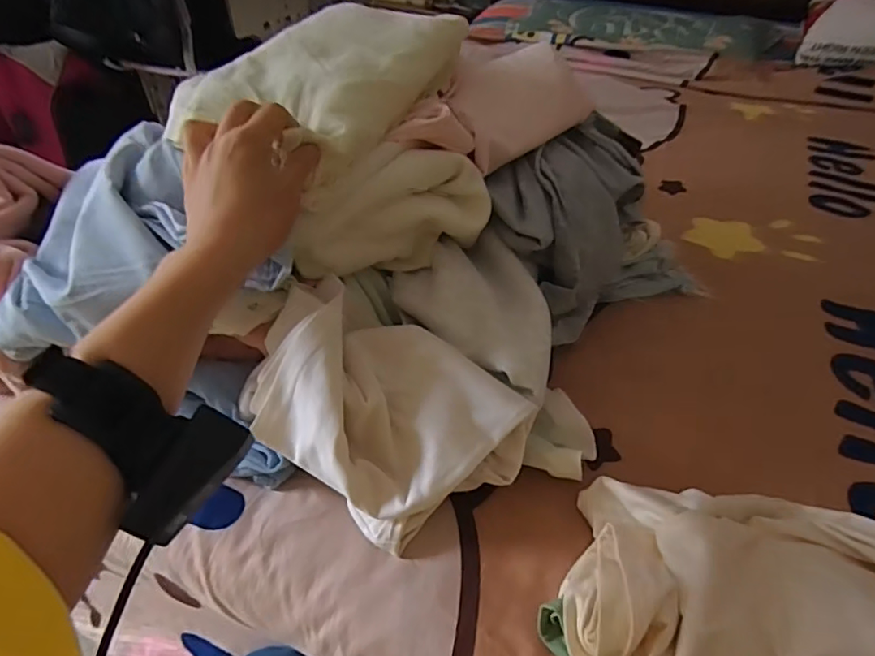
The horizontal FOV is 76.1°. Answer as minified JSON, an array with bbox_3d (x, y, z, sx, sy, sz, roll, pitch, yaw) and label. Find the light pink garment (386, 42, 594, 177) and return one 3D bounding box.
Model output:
[{"bbox_3d":[0.056,-0.212,0.551,0.105,0.075,0.267,30,47,29],"label":"light pink garment"}]

